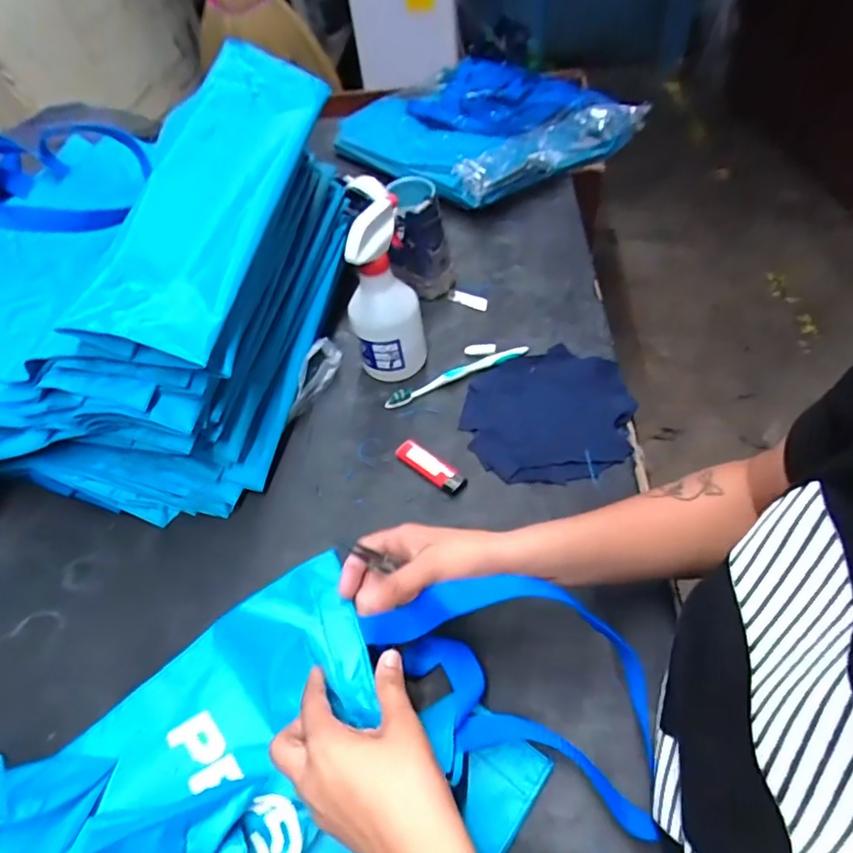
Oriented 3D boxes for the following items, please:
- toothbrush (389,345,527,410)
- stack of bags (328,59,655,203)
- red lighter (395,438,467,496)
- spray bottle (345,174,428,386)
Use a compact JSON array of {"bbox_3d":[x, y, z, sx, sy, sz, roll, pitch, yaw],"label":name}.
[{"bbox_3d":[0.037,-0.062,0.615,0.177,0.013,0.018,-24,52,-11],"label":"toothbrush"},{"bbox_3d":[0.101,-0.521,0.927,0.390,0.078,0.359,-31,53,-17],"label":"stack of bags"},{"bbox_3d":[0.003,0.039,0.541,0.080,0.012,0.024,32,62,29],"label":"red lighter"},{"bbox_3d":[-0.047,-0.148,0.582,0.078,0.185,0.092,-10,50,0],"label":"spray bottle"}]

